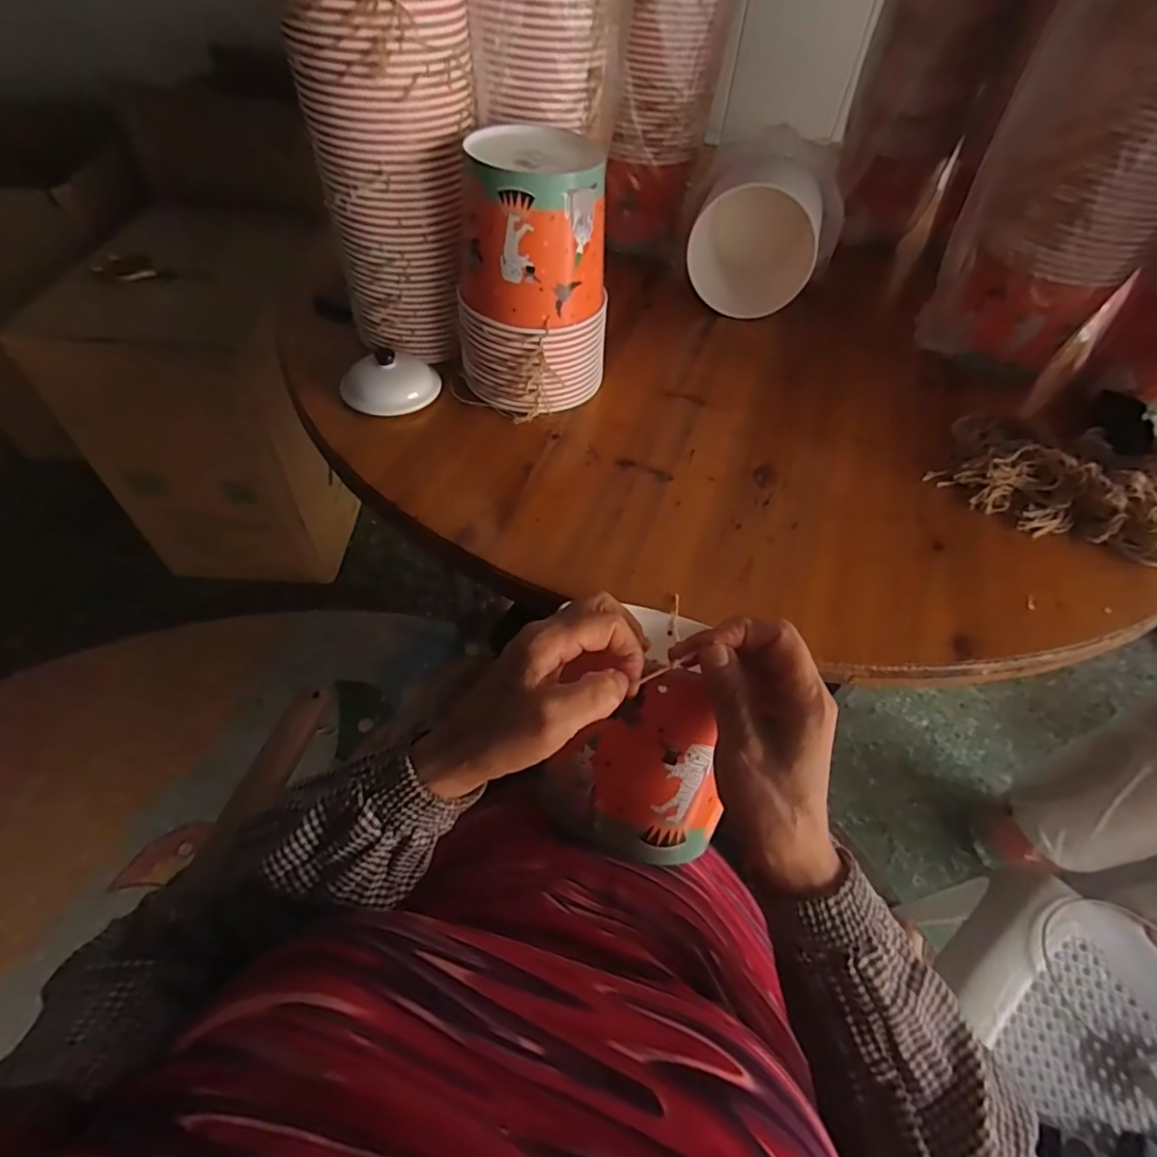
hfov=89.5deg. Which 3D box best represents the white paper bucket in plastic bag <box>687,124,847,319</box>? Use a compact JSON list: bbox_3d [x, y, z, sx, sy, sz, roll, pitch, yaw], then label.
[{"bbox_3d":[0.264,-0.484,0.810,0.196,0.150,0.166,15,52,8],"label":"white paper bucket in plastic bag"}]

